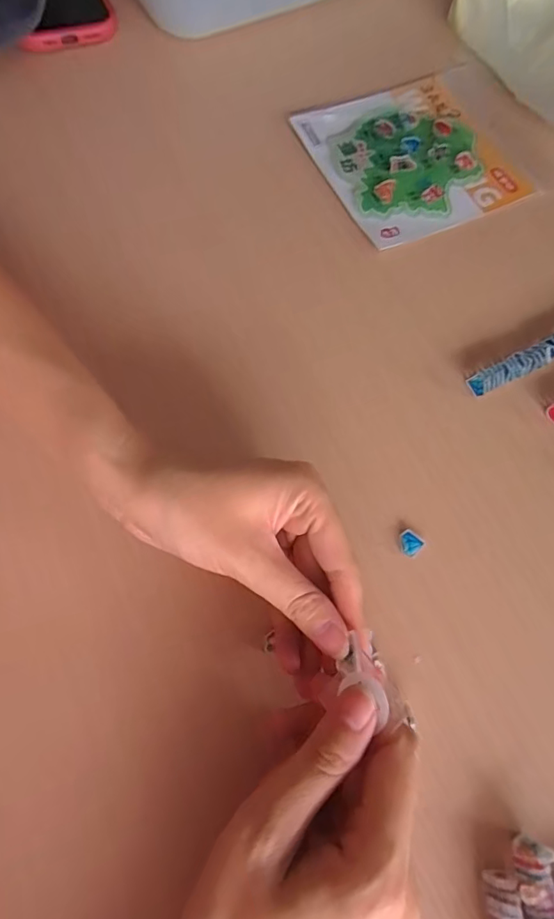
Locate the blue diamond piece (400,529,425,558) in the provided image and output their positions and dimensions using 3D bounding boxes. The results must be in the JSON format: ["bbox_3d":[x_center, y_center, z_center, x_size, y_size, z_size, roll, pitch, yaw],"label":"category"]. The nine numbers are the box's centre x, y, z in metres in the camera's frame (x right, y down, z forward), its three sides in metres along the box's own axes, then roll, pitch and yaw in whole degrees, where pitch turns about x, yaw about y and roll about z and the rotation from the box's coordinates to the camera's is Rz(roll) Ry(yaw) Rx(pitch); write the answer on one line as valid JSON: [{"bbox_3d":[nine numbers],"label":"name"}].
[{"bbox_3d":[0.072,0.045,0.262,0.013,0.004,0.012,38,74,10],"label":"blue diamond piece"}]

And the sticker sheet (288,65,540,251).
[{"bbox_3d":[0.103,-0.226,0.358,0.143,0.006,0.133,-23,73,-10],"label":"sticker sheet"}]

